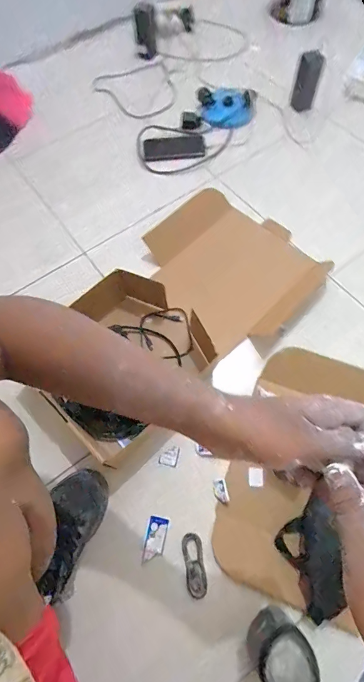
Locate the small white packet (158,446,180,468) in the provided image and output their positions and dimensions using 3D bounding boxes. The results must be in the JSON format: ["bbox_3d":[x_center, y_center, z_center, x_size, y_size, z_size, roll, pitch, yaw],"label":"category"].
[{"bbox_3d":[-0.023,0.215,0.661,0.035,0.004,0.036,11,81,5],"label":"small white packet"}]

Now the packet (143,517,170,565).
[{"bbox_3d":[-0.045,0.343,0.611,0.031,0.017,0.071,11,66,7],"label":"packet"}]

